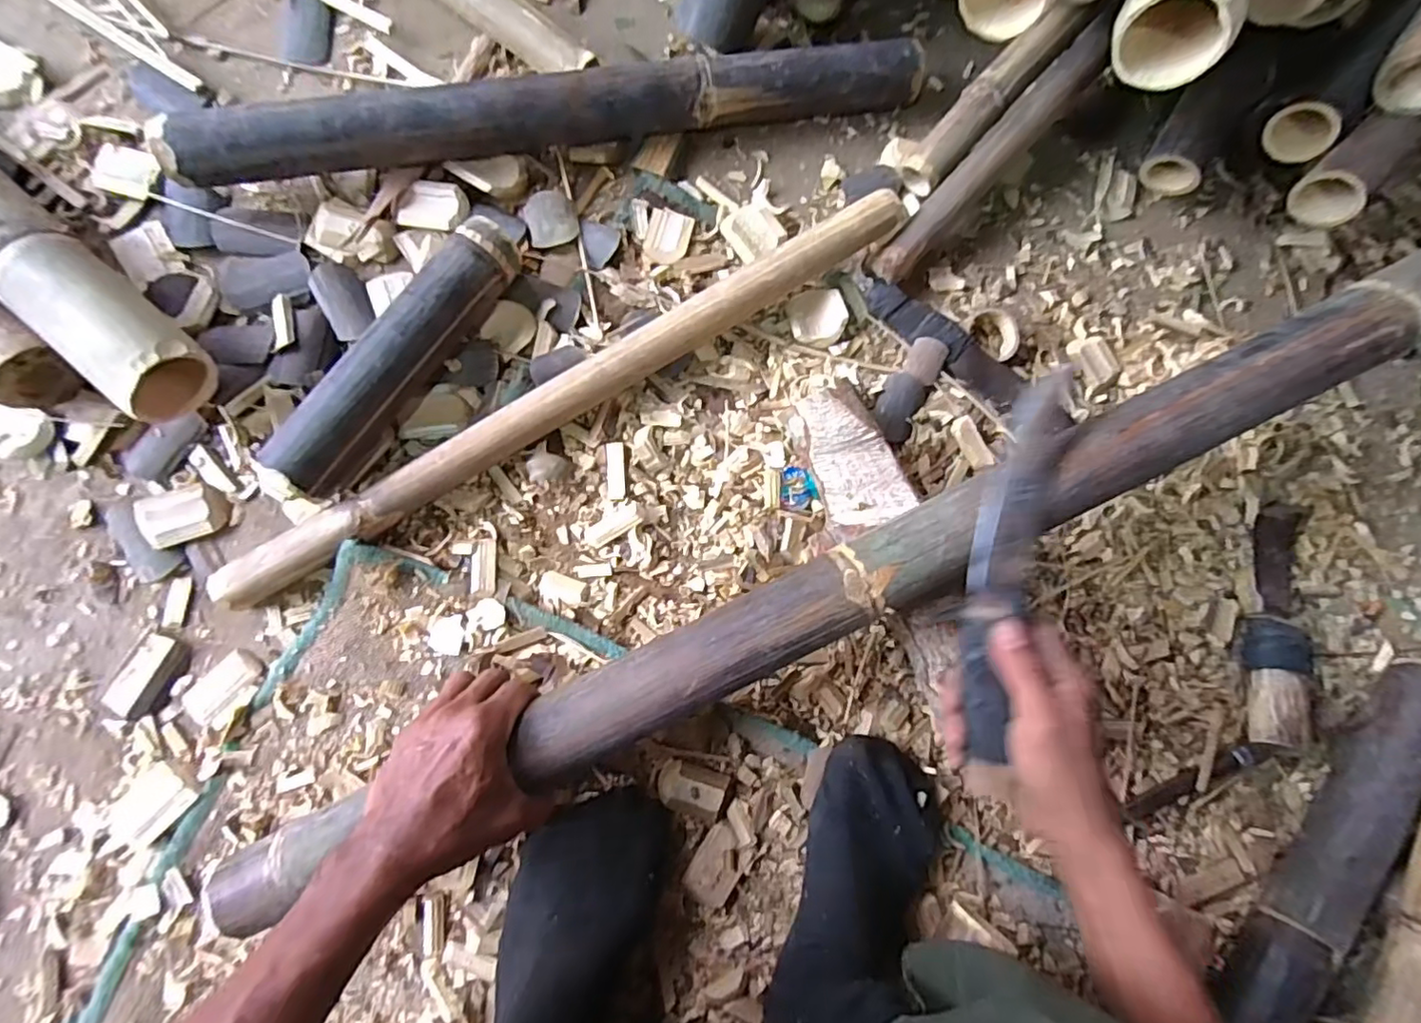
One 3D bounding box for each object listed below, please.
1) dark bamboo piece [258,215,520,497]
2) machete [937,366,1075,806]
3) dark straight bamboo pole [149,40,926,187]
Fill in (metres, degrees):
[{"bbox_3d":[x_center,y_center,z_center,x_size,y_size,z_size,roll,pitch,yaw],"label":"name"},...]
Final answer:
[{"bbox_3d":[-0.254,-0.129,0.500,0.052,0.056,0.253,35,80,0],"label":"dark bamboo piece"},{"bbox_3d":[0.204,0.032,0.417,0.044,0.020,0.261,15,85,-3],"label":"machete"},{"bbox_3d":[-0.118,-0.361,0.540,0.657,0.075,0.054,-13,83,-7],"label":"dark straight bamboo pole"}]

